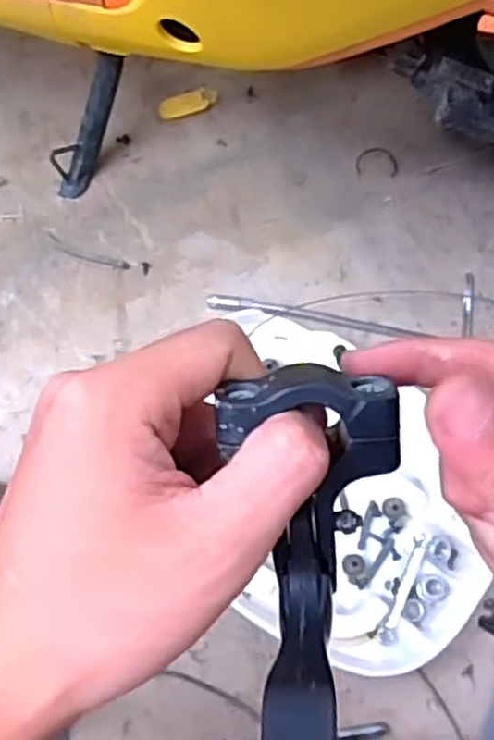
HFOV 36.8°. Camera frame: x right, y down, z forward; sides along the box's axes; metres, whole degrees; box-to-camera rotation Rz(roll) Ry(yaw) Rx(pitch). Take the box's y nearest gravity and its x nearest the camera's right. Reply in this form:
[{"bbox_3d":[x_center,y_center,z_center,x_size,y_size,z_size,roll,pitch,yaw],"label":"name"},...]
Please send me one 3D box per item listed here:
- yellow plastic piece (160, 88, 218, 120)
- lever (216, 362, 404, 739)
[{"bbox_3d":[-0.070,-0.320,0.896,0.070,0.017,0.023,-16,70,-7],"label":"yellow plastic piece"},{"bbox_3d":[0.011,0.076,0.189,0.045,0.054,0.148,6,59,1],"label":"lever"}]

